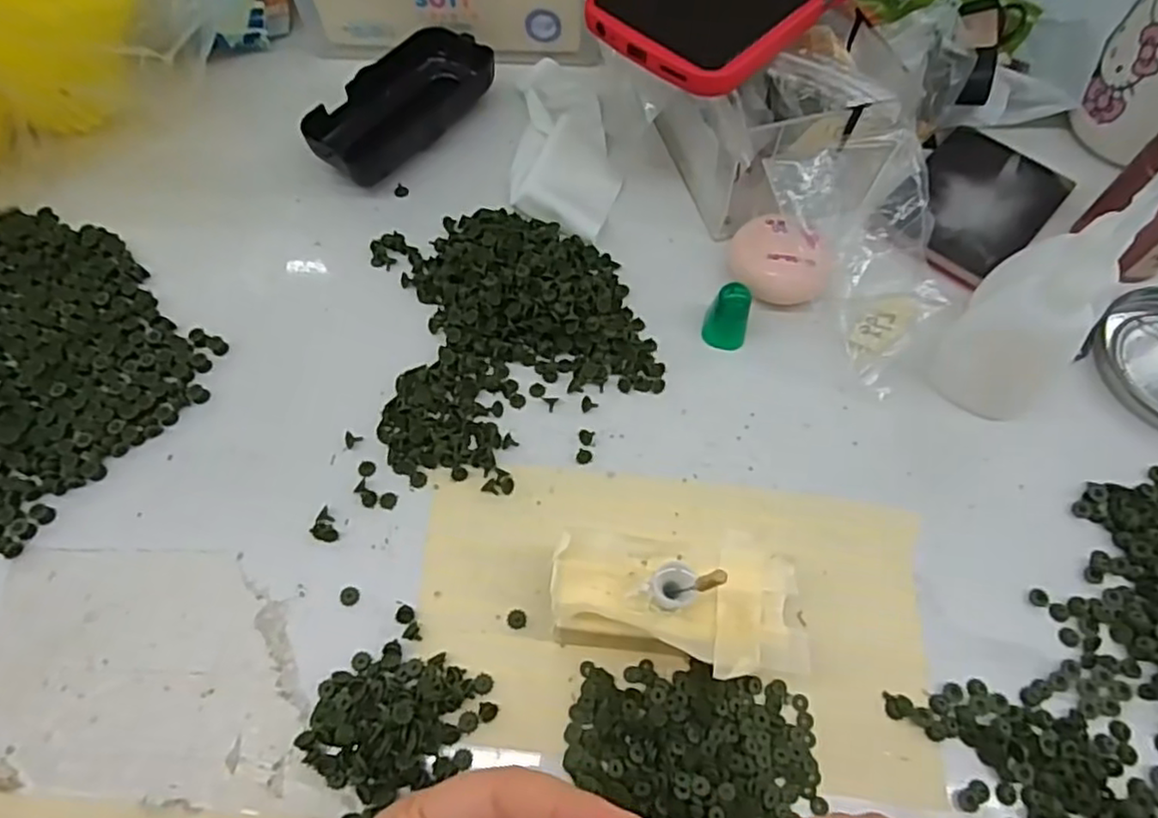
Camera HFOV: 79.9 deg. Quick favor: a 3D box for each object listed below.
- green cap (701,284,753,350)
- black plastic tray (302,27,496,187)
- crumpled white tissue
[{"bbox_3d":[0.069,-0.043,0.317,0.020,0.027,0.018,14,64,6],"label":"green cap"},{"bbox_3d":[-0.101,-0.168,0.381,0.056,0.024,0.110,37,68,16],"label":"black plastic tray"},{"bbox_3d":[-0.007,-0.146,0.376,0.054,0.017,0.130,1,63,0],"label":"crumpled white tissue"}]

